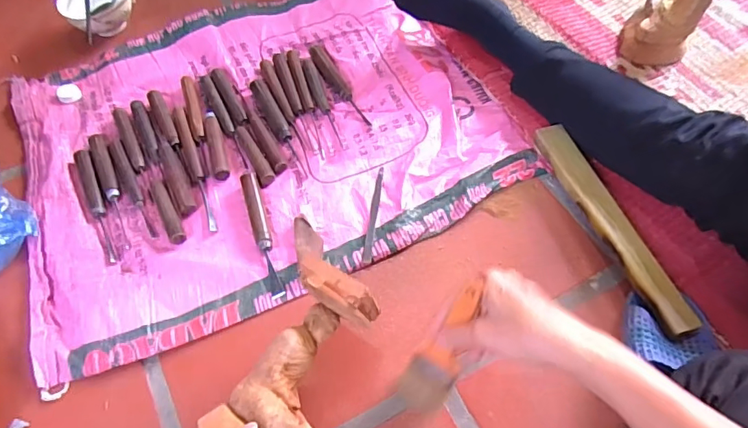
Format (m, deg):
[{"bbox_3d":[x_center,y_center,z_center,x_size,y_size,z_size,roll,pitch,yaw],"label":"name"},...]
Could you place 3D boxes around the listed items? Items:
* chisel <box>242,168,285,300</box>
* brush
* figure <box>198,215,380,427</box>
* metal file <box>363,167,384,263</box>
[{"bbox_3d":[-0.137,0.020,0.611,0.020,0.014,0.179,-18,59,-6],"label":"chisel"},{"bbox_3d":[0.063,0.124,0.458,0.046,0.169,0.028,34,45,22],"label":"brush"},{"bbox_3d":[-0.069,0.126,0.432,0.096,0.084,0.192,14,65,12],"label":"figure"},{"bbox_3d":[0.000,-0.002,0.620,0.010,0.004,0.138,4,59,7],"label":"metal file"}]

